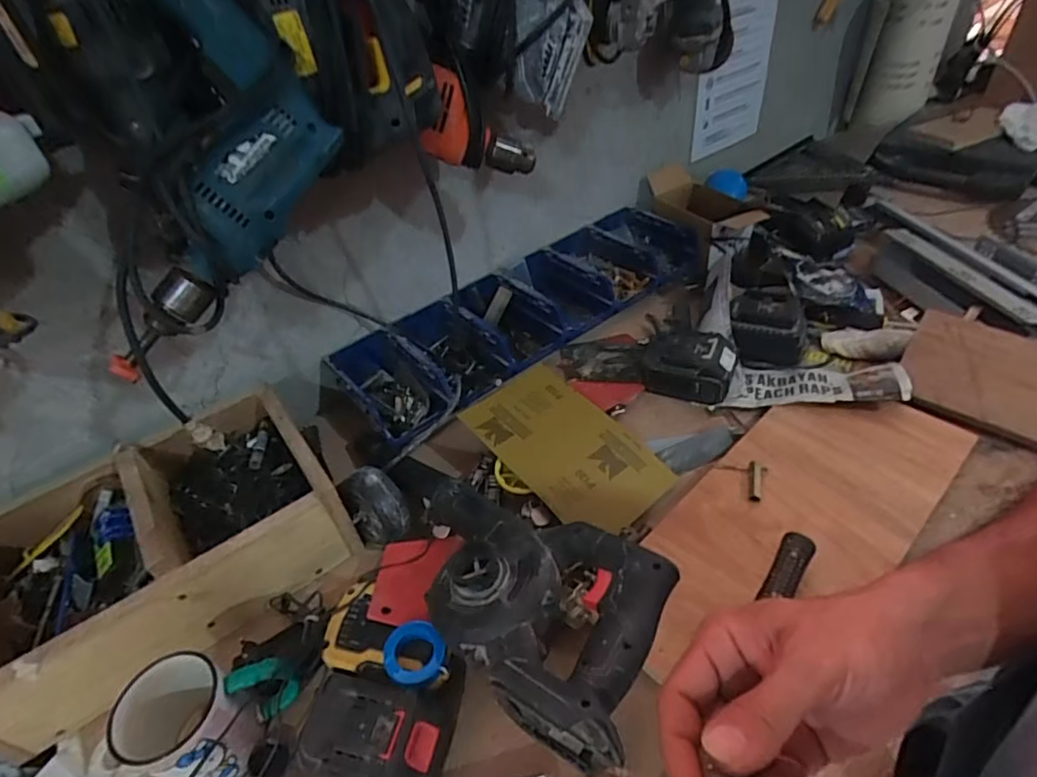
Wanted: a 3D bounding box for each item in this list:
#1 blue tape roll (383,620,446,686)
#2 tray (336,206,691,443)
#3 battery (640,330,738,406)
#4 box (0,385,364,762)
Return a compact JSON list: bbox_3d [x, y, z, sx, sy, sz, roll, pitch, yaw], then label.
[{"bbox_3d":[-0.091,0.229,0.487,0.052,0.015,0.052,-4,42,4],"label":"blue tape roll"},{"bbox_3d":[0.023,-0.114,0.861,0.624,0.078,0.190,-32,47,-25],"label":"tray"},{"bbox_3d":[0.227,-0.033,0.751,0.107,0.066,0.073,13,46,21],"label":"battery"},{"bbox_3d":[-0.372,0.167,0.582,0.340,0.118,0.232,-31,47,-24],"label":"box"}]

